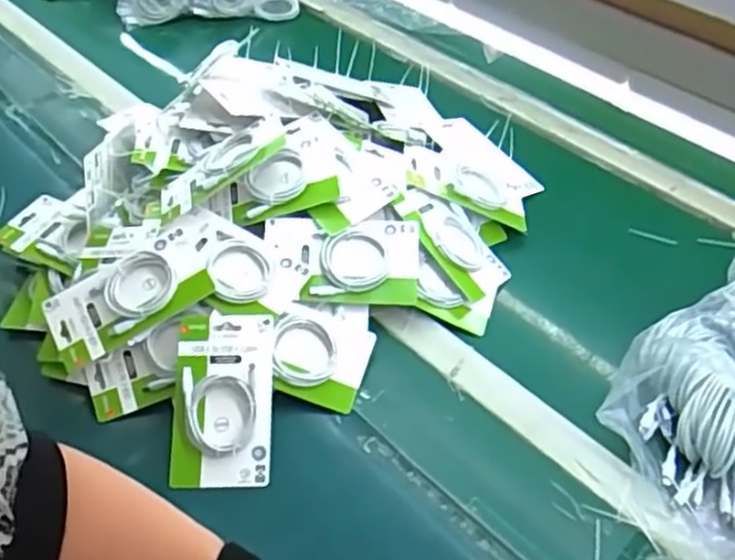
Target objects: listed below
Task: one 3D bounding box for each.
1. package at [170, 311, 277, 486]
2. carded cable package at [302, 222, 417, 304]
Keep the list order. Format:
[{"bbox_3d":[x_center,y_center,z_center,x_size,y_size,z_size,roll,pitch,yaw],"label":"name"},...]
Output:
[{"bbox_3d":[-0.155,0.124,0.755,0.105,0.027,0.183,0,70,-2],"label":"package"},{"bbox_3d":[-0.005,-0.024,0.851,0.131,0.016,0.102,2,75,-5],"label":"carded cable package"}]

